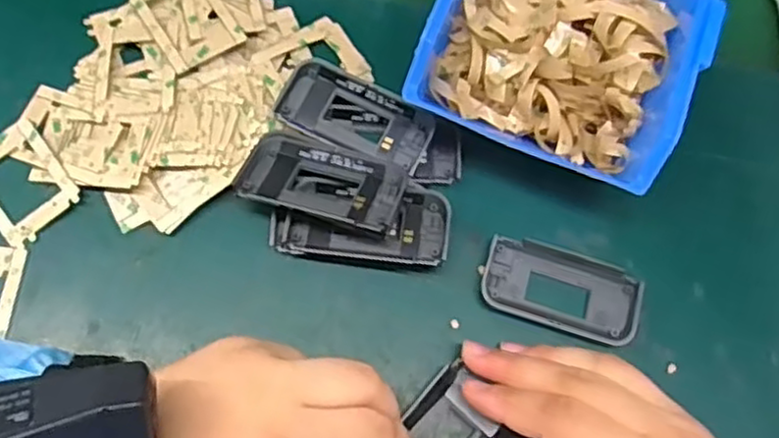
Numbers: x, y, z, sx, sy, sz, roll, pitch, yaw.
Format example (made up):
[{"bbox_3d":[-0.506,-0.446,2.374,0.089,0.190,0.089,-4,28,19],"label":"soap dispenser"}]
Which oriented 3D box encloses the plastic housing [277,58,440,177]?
[{"bbox_3d":[-0.016,-0.050,0.341,0.074,0.012,0.039,29,69,4],"label":"plastic housing"}]

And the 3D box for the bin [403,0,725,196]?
[{"bbox_3d":[0.087,-0.093,0.337,0.123,0.052,0.138,23,75,2],"label":"bin"}]

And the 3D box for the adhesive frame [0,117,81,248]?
[{"bbox_3d":[-0.175,-0.019,0.326,0.040,0.004,0.053,-36,78,-18],"label":"adhesive frame"}]

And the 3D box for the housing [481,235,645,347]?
[{"bbox_3d":[0.084,0.034,0.333,0.076,0.009,0.038,18,68,0],"label":"housing"}]

